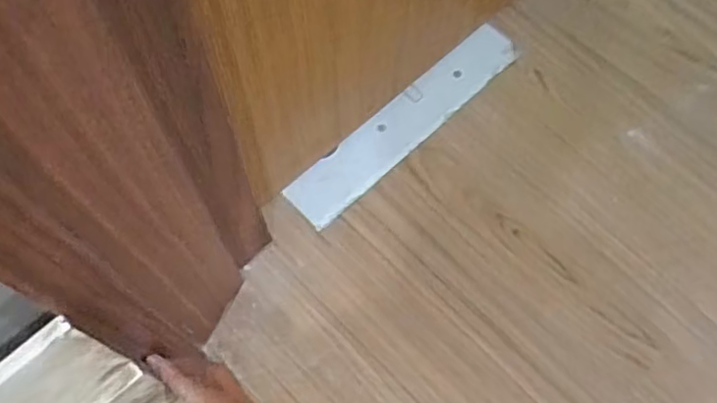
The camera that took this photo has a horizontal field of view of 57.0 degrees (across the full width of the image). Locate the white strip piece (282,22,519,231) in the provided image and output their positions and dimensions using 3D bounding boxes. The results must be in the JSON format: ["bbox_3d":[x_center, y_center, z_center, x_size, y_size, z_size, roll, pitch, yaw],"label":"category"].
[{"bbox_3d":[0.054,-0.087,0.700,0.304,0.005,0.057,-42,74,-17],"label":"white strip piece"}]

